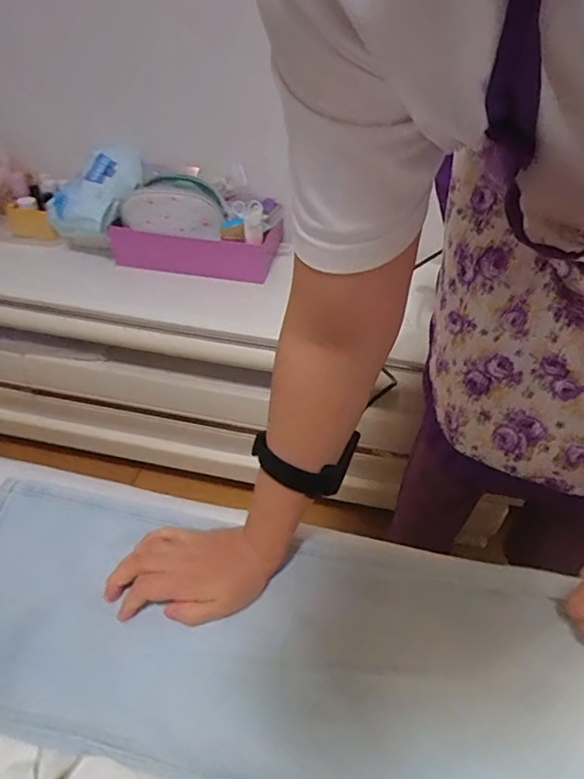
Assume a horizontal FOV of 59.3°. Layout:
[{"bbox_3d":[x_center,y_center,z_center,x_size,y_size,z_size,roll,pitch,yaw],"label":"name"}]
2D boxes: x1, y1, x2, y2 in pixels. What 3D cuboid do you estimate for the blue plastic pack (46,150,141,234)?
[{"bbox_3d":[-0.350,-0.373,0.947,0.103,0.071,0.234,8,41,5],"label":"blue plastic pack"}]

